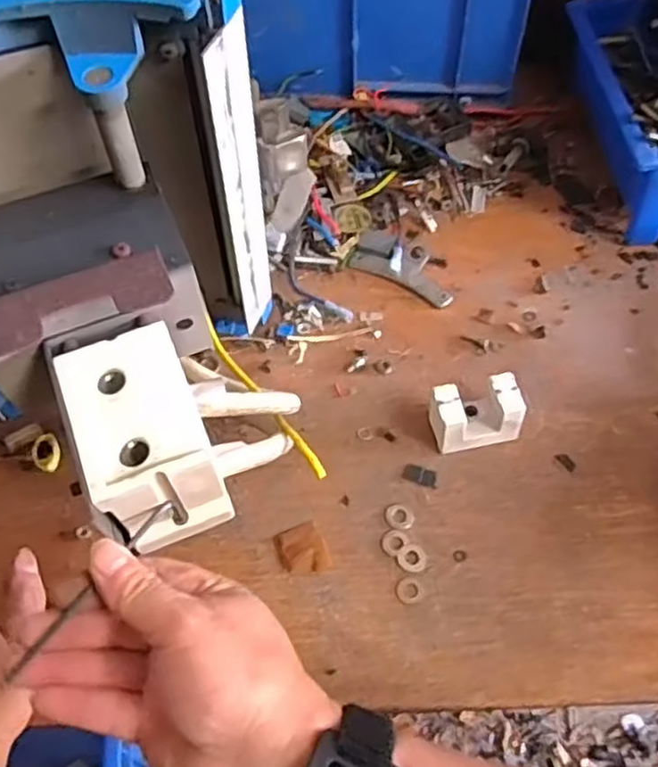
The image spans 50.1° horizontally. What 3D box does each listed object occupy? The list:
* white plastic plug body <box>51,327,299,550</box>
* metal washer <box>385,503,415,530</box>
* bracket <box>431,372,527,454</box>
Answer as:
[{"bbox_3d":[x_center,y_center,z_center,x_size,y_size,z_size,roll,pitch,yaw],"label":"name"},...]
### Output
[{"bbox_3d":[-0.064,0.022,0.343,0.099,0.072,0.079,-21,60,-10],"label":"white plastic plug body"},{"bbox_3d":[0.044,0.081,0.432,0.017,0.004,0.017,-1,59,1],"label":"metal washer"},{"bbox_3d":[0.094,0.021,0.447,0.053,0.038,0.034,-12,59,-5],"label":"bracket"}]

